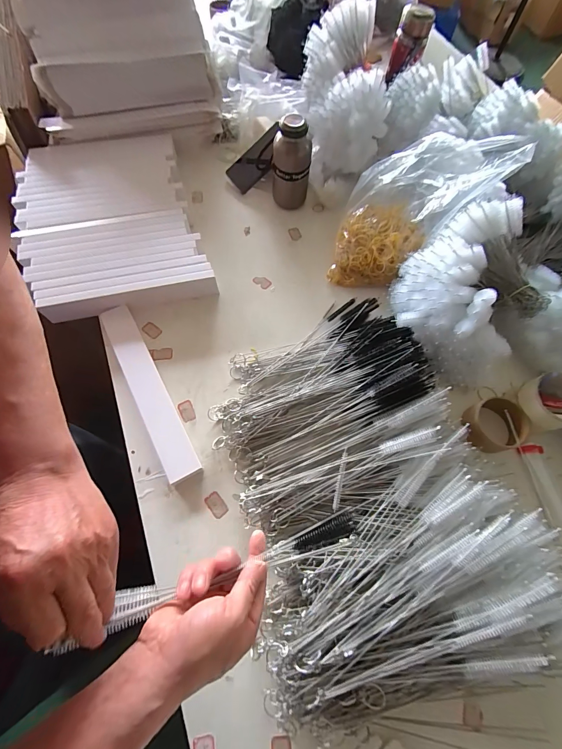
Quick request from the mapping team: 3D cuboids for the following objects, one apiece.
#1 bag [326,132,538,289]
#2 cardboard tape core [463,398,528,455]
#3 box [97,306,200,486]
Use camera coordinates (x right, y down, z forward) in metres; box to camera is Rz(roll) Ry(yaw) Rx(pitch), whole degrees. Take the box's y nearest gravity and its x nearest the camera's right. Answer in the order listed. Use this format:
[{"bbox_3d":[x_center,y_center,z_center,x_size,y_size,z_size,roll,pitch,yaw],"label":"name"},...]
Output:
[{"bbox_3d":[0.227,-0.284,0.575,0.223,0.245,0.169,19,67,6],"label":"bag"},{"bbox_3d":[0.342,0.082,0.521,0.086,0.045,0.079,1,67,-1],"label":"cardboard tape core"},{"bbox_3d":[-0.225,0.022,0.547,0.050,0.018,0.332,-27,70,-13],"label":"box"}]

